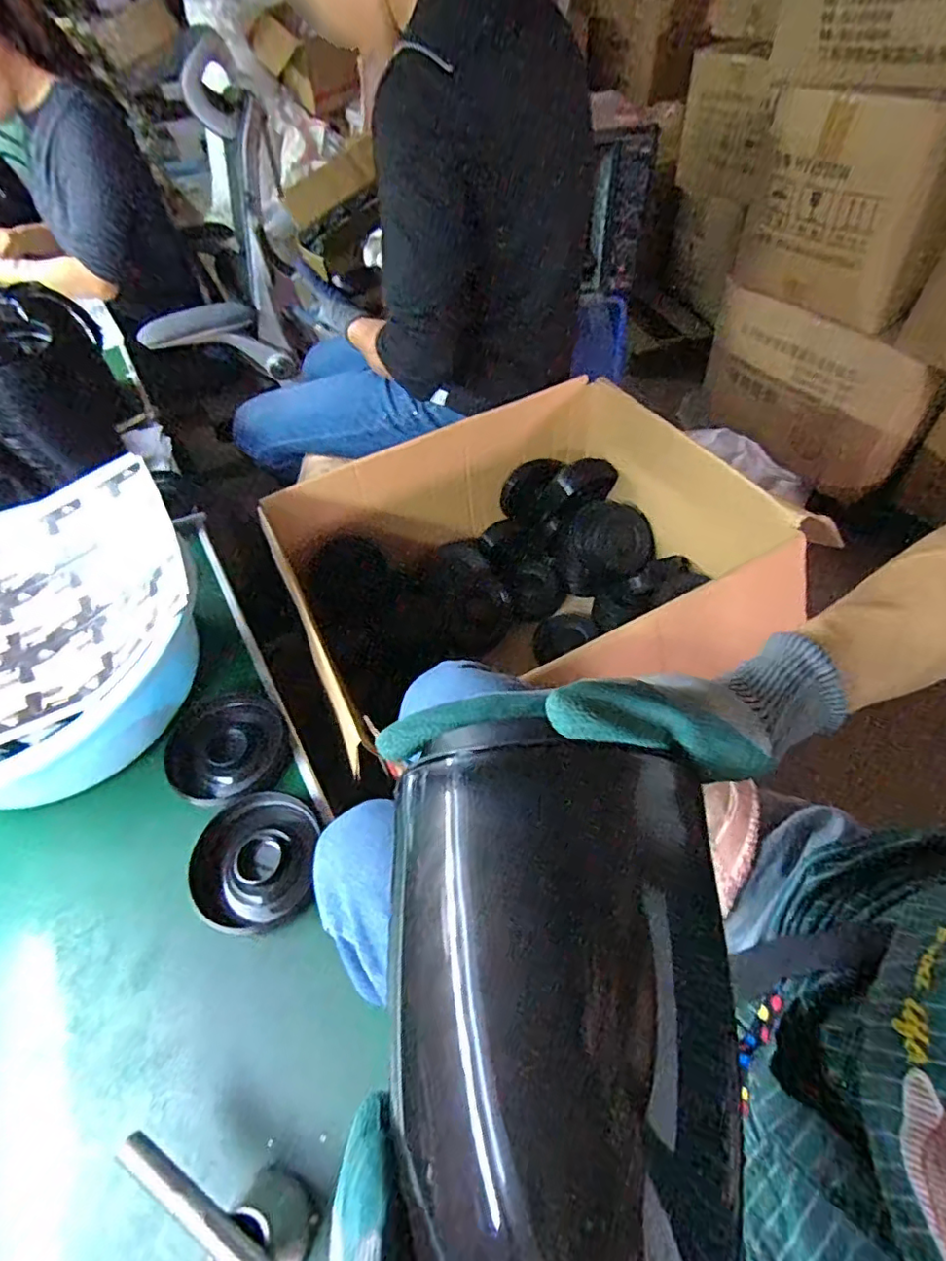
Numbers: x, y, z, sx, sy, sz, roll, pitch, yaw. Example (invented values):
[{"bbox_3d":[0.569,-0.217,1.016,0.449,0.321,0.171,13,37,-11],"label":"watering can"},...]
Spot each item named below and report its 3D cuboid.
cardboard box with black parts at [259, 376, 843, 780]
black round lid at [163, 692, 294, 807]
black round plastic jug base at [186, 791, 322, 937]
[{"bbox_3d":[0.095,-0.047,0.936,0.661,0.376,0.542,-21,54,-10],"label":"cardboard box with black parts"},{"bbox_3d":[-0.257,0.124,0.615,0.124,0.016,0.119,-2,53,3],"label":"black round lid"},{"bbox_3d":[-0.203,0.214,0.543,0.103,0.030,0.120,-1,53,4],"label":"black round plastic jug base"}]

